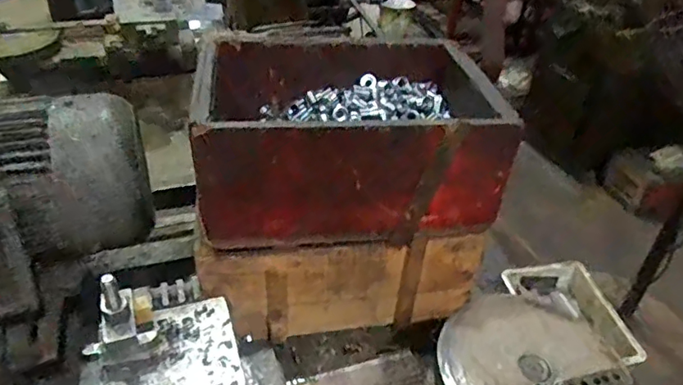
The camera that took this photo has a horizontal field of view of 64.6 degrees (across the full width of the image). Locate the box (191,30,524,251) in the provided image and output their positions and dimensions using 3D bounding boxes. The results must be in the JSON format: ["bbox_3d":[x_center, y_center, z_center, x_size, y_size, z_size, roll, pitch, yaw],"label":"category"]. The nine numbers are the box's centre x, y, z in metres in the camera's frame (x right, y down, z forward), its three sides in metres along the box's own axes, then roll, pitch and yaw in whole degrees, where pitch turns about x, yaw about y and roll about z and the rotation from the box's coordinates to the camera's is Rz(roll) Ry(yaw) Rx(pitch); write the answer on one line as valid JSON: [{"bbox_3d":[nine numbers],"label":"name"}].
[{"bbox_3d":[0.004,-0.076,0.679,0.343,0.152,0.238,-3,36,-8],"label":"box"}]

